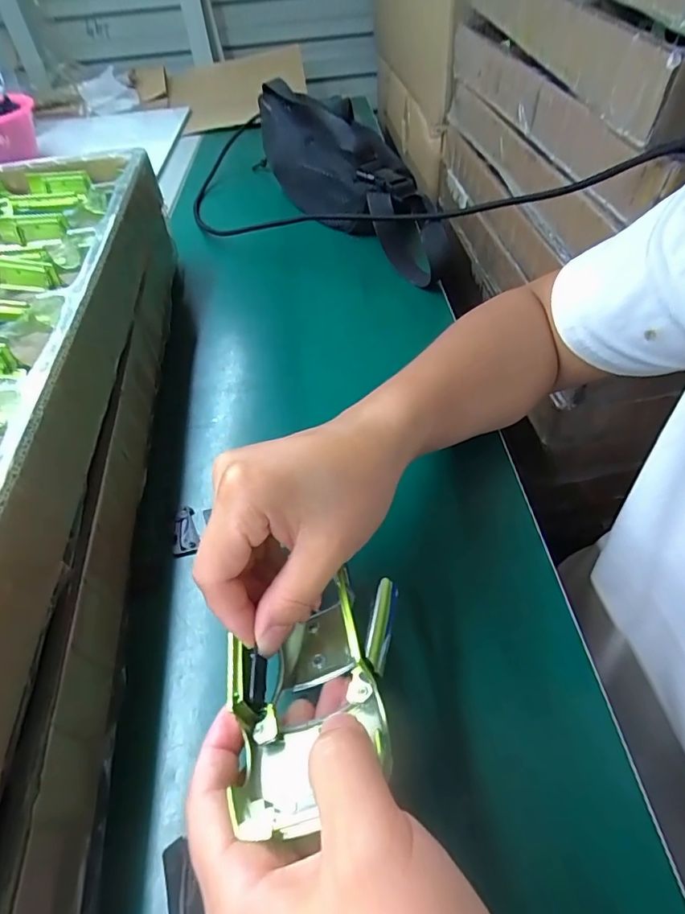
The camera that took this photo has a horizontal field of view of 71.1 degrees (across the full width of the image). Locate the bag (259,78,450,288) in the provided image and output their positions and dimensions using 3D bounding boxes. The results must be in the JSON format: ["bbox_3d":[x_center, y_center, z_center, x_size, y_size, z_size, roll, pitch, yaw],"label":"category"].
[{"bbox_3d":[0.002,-0.316,0.534,0.118,0.095,0.351,-17,49,-8],"label":"bag"}]

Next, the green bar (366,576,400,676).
[{"bbox_3d":[0.015,0.064,0.187,0.009,0.004,0.036,24,48,-7],"label":"green bar"}]

